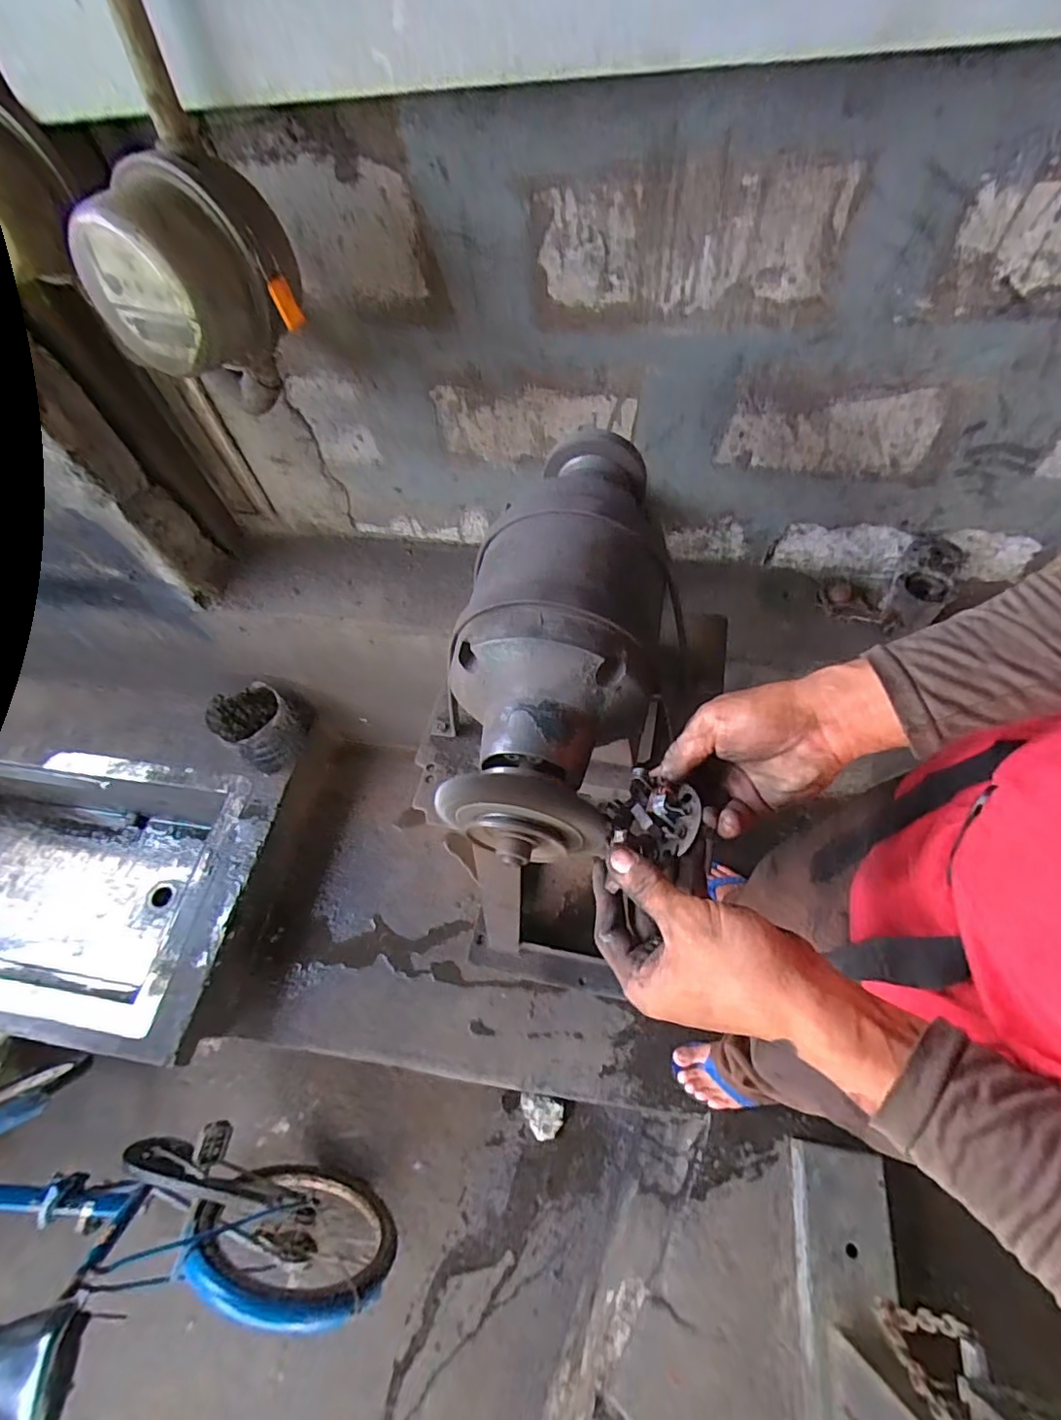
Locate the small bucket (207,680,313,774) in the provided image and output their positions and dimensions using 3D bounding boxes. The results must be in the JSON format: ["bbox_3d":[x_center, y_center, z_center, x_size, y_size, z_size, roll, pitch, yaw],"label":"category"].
[{"bbox_3d":[-0.603,0.036,1.311,0.188,0.141,0.180,36,68,23],"label":"small bucket"}]

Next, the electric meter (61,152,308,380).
[{"bbox_3d":[-0.327,-0.423,0.550,0.135,0.143,0.144,31,66,21],"label":"electric meter"}]

